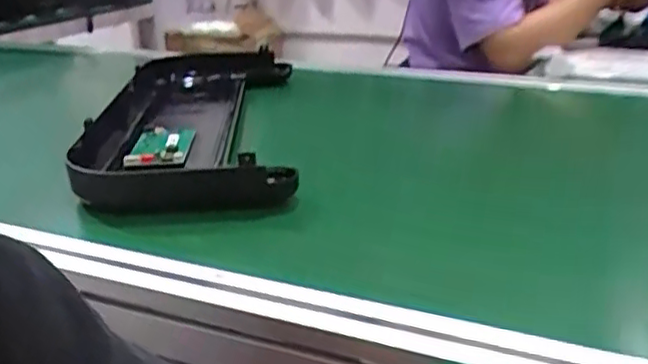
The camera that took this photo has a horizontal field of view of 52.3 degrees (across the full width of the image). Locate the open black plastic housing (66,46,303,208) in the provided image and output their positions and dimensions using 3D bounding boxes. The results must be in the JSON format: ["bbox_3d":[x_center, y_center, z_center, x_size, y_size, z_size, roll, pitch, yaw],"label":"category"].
[{"bbox_3d":[-0.153,-0.087,0.811,0.220,0.063,0.584,-4,23,-2],"label":"open black plastic housing"}]

